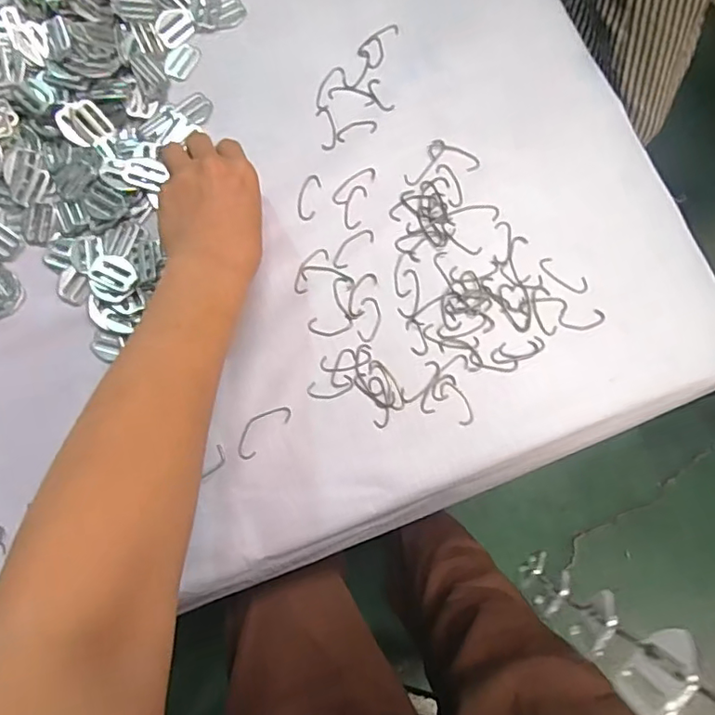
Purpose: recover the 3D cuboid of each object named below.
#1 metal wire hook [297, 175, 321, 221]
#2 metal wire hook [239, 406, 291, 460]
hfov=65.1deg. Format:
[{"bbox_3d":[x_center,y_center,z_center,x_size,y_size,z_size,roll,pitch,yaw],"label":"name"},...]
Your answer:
[{"bbox_3d":[-0.037,-0.124,0.429,0.014,0.004,0.037,10,78,2],"label":"metal wire hook"},{"bbox_3d":[-0.067,0.049,0.389,0.020,0.004,0.046,42,80,8],"label":"metal wire hook"}]

